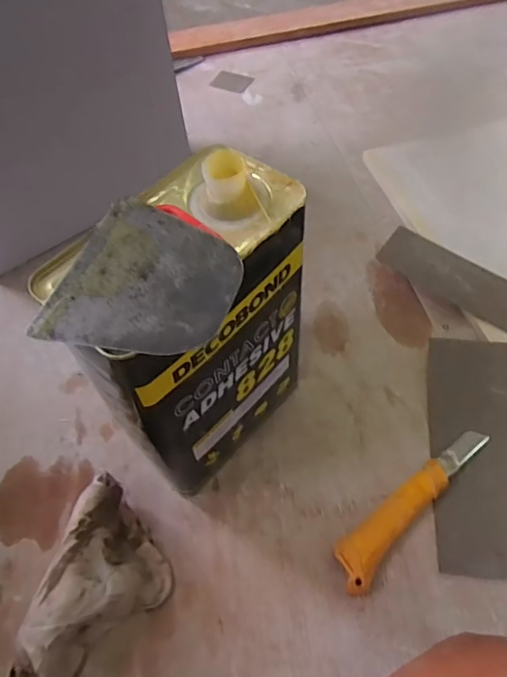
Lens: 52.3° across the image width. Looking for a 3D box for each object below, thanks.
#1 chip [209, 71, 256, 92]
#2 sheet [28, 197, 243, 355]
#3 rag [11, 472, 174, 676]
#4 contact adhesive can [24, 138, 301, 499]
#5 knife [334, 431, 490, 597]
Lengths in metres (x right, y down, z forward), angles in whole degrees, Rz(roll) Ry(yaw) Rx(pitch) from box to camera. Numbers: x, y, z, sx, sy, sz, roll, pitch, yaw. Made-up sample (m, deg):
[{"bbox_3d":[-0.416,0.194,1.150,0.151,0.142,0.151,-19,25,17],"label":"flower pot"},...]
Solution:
[{"bbox_3d":[-0.035,-0.424,0.851,0.062,0.004,0.047,19,59,16],"label":"chip"},{"bbox_3d":[-0.057,-0.034,0.291,0.096,0.004,0.099,13,60,11],"label":"sheet"},{"bbox_3d":[-0.118,0.194,0.399,0.081,0.058,0.154,15,58,13],"label":"rag"},{"bbox_3d":[-0.040,0.008,0.401,0.099,0.260,0.174,26,61,20],"label":"contact adhesive can"},{"bbox_3d":[0.137,0.139,0.444,0.180,0.019,0.036,-38,61,-21],"label":"knife"}]

